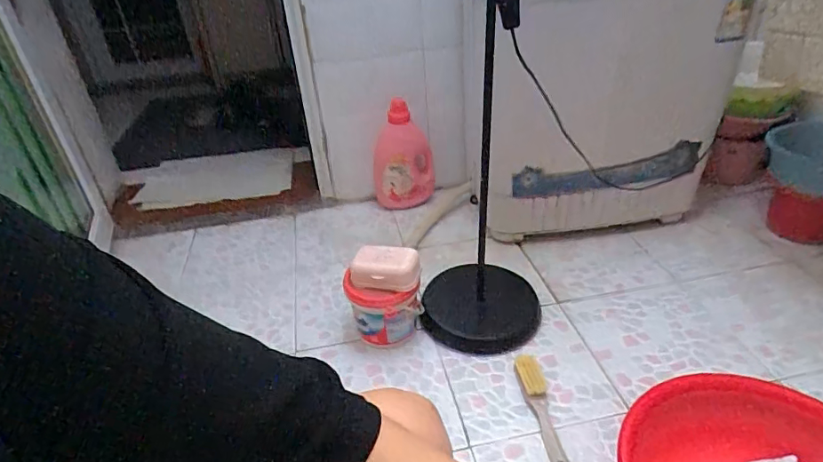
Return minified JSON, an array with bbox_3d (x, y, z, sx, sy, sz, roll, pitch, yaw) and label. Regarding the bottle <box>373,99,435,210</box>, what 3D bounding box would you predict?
[{"bbox_3d":[-0.024,-0.198,1.452,0.177,0.353,0.088,-7,34,-5],"label":"bottle"}]

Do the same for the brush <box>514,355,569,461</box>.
[{"bbox_3d":[0.238,0.323,0.887,0.045,0.029,0.236,-7,34,-4],"label":"brush"}]

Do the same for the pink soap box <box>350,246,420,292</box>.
[{"bbox_3d":[-0.050,0.072,1.010,0.140,0.050,0.088,4,35,11],"label":"pink soap box"}]

